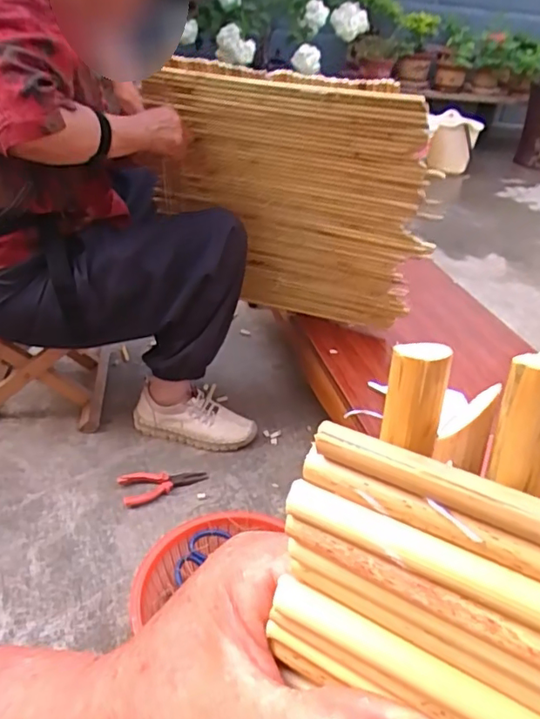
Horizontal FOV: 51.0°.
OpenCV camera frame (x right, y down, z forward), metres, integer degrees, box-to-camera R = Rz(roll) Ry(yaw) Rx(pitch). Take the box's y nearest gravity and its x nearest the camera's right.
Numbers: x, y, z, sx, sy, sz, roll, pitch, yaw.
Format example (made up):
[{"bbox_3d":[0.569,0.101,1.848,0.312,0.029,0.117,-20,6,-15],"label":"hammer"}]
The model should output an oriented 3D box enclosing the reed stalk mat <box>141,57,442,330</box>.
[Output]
[{"bbox_3d":[0.025,-0.254,0.994,0.468,0.493,0.033,14,56,14],"label":"reed stalk mat"}]

